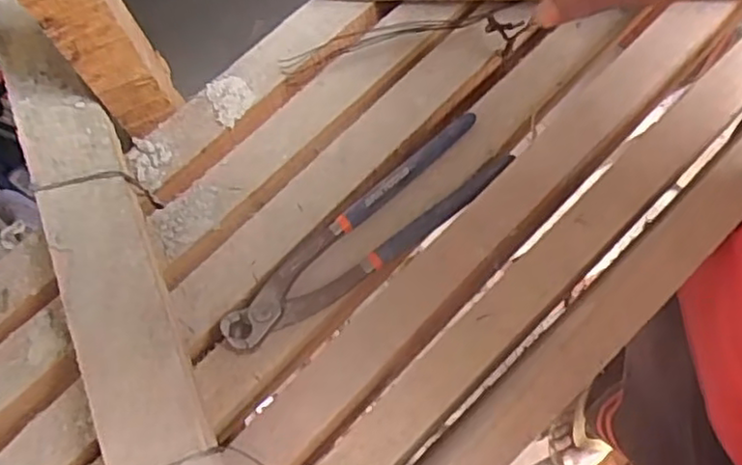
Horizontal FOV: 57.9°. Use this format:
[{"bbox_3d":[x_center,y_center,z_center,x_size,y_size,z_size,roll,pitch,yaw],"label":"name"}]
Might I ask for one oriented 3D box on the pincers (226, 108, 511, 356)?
[{"bbox_3d":[0.001,0.004,0.437,0.216,0.018,0.057,-43,69,-13],"label":"pincers"}]

